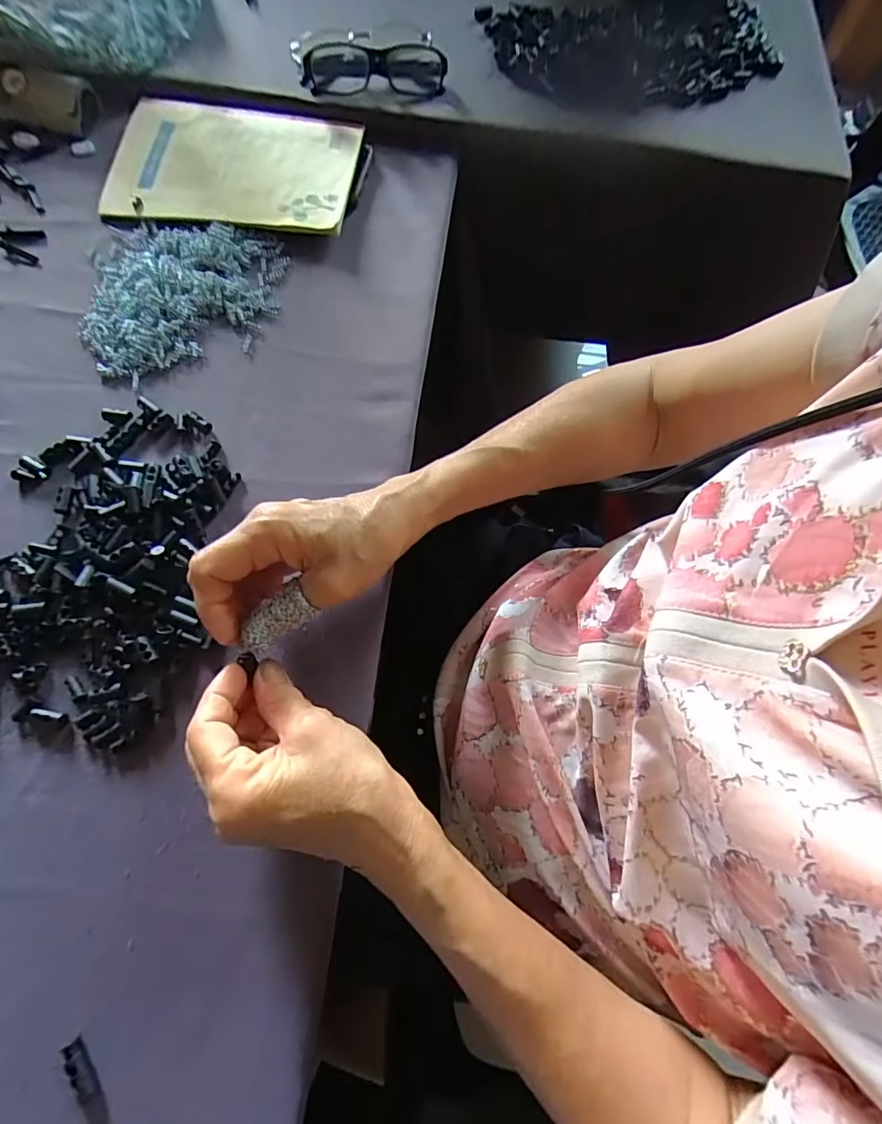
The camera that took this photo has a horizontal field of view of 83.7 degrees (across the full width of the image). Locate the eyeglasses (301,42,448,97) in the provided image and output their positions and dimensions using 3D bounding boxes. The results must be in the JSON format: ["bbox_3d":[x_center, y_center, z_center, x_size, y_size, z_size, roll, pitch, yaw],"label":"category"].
[{"bbox_3d":[-0.060,-0.449,0.448,0.127,0.028,0.036,2,70,-2],"label":"eyeglasses"}]

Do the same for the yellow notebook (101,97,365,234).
[{"bbox_3d":[-0.177,-0.348,0.432,0.198,0.019,0.147,7,70,0],"label":"yellow notebook"}]

